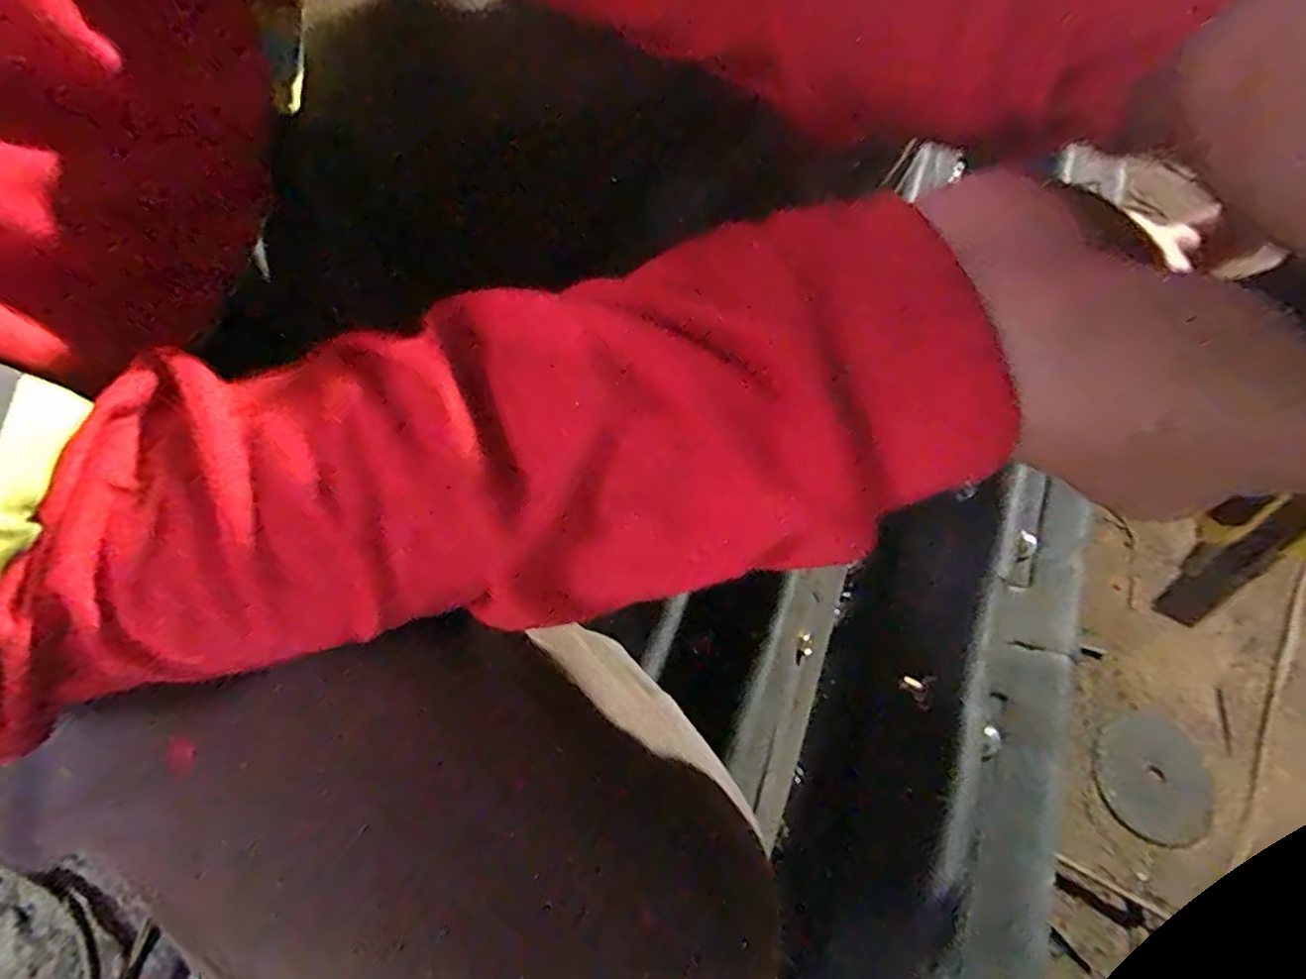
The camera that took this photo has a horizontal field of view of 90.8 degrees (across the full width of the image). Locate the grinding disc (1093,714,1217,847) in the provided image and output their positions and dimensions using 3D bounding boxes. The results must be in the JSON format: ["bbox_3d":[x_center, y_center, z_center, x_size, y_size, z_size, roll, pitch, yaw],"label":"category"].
[{"bbox_3d":[0.438,0.252,0.562,0.103,0.004,0.099,3,63,-6],"label":"grinding disc"}]

